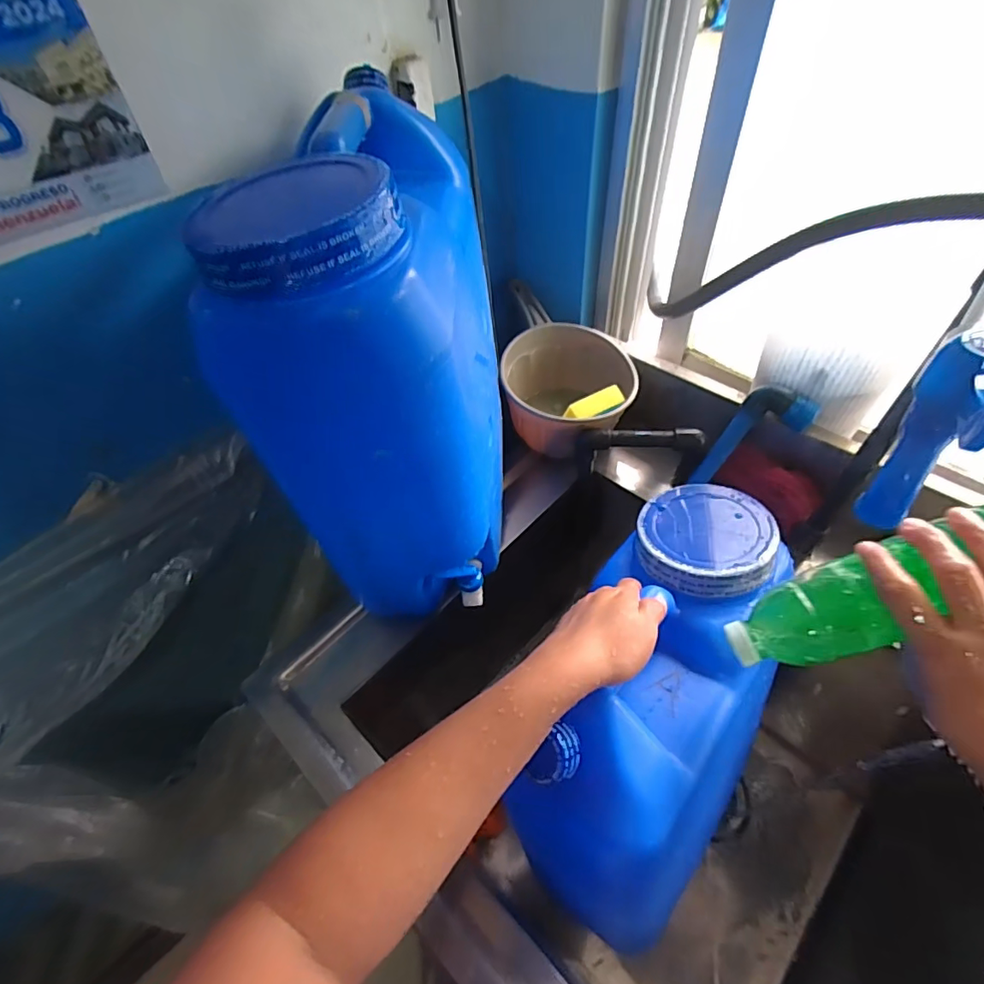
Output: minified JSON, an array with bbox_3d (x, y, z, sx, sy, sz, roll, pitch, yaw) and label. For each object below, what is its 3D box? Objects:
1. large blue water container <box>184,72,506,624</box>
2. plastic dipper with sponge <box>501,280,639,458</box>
[{"bbox_3d":[-0.080,-0.101,0.473,0.164,0.378,0.256,-3,52,2],"label":"large blue water container"},{"bbox_3d":[0.098,-0.167,0.720,0.158,0.111,0.251,-7,52,-1],"label":"plastic dipper with sponge"}]

